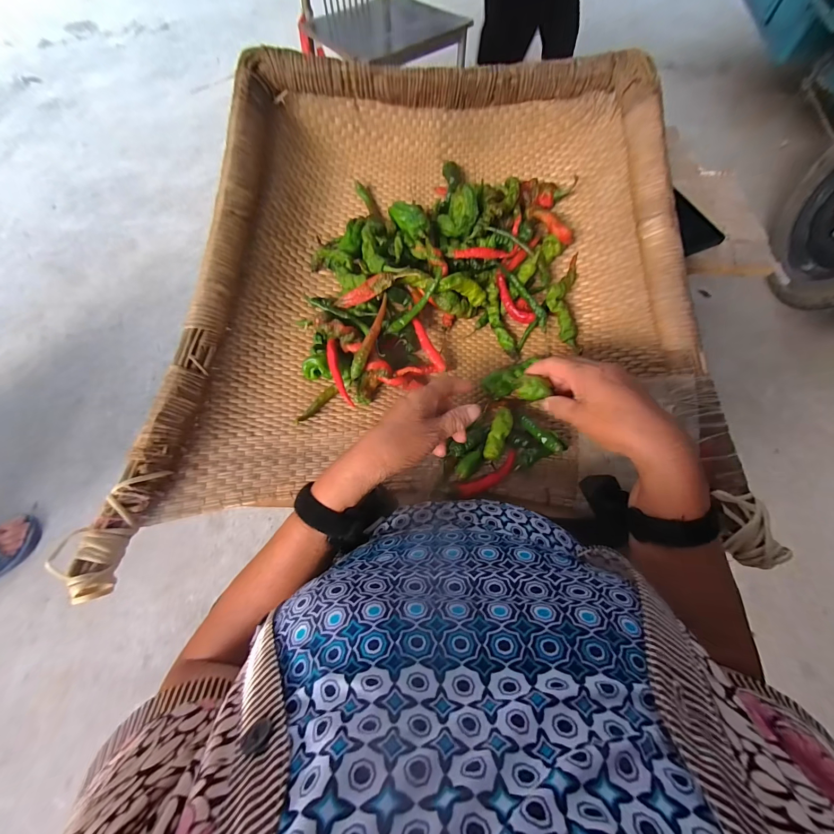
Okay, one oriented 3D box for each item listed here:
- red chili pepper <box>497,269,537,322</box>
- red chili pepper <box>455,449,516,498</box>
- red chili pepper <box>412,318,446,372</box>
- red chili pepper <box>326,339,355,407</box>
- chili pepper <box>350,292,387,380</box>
[{"bbox_3d":[0.129,-0.161,0.483,0.022,0.017,0.083,-29,85,-11],"label":"red chili pepper"},{"bbox_3d":[0.084,0.066,0.402,0.090,0.023,0.022,-32,69,-12],"label":"red chili pepper"},{"bbox_3d":[0.015,-0.095,0.469,0.017,0.008,0.078,-27,84,-10],"label":"red chili pepper"},{"bbox_3d":[-0.098,-0.056,0.437,0.015,0.011,0.097,-17,67,-6],"label":"red chili pepper"},{"bbox_3d":[-0.057,-0.101,0.441,0.016,0.017,0.112,19,81,10],"label":"chili pepper"}]

